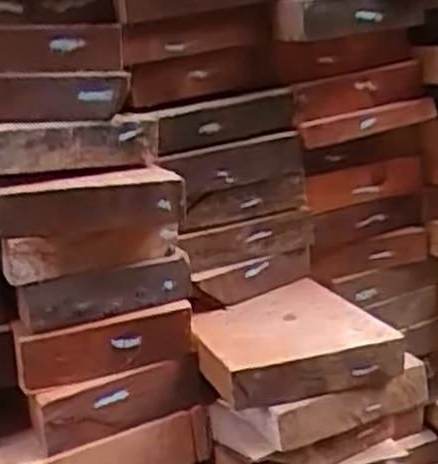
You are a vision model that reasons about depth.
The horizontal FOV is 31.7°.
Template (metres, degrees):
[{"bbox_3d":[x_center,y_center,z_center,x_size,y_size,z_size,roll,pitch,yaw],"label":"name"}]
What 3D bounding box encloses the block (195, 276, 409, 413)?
[{"bbox_3d":[0.047,0.079,0.561,0.122,0.036,0.117,-14,20,-17],"label":"block"}]

